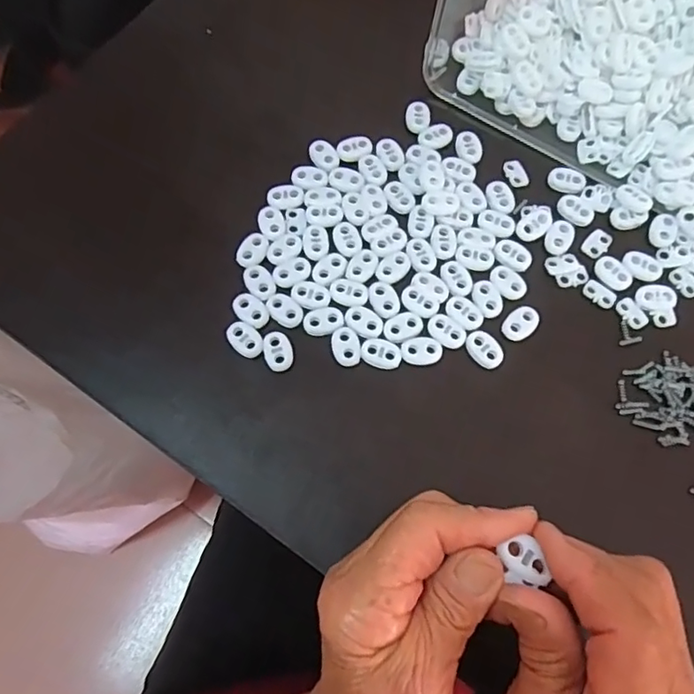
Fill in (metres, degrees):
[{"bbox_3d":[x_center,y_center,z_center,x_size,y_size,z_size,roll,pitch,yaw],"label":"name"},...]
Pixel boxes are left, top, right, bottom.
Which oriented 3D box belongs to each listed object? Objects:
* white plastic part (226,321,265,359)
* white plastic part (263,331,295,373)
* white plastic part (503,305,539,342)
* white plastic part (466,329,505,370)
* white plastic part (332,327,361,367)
[{"bbox_3d":[-0.056,-0.005,0.310,0.022,0.004,0.016,40,77,12],"label":"white plastic part"},{"bbox_3d":[-0.038,0.002,0.309,0.015,0.004,0.022,-19,73,-6],"label":"white plastic part"},{"bbox_3d":[0.098,-0.013,0.315,0.016,0.004,0.023,42,77,12],"label":"white plastic part"},{"bbox_3d":[0.076,0.001,0.310,0.022,0.004,0.017,42,77,12],"label":"white plastic part"},{"bbox_3d":[0.000,0.000,0.309,0.014,0.004,0.023,-14,73,-4],"label":"white plastic part"}]

